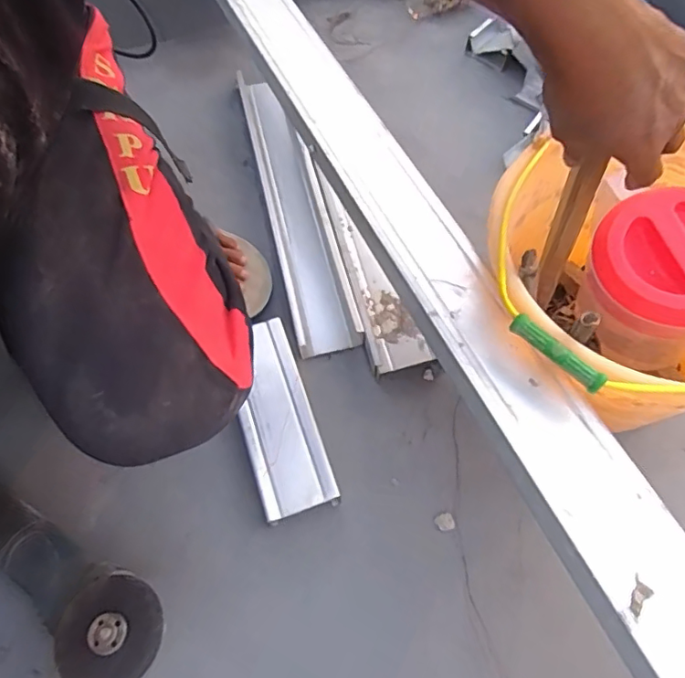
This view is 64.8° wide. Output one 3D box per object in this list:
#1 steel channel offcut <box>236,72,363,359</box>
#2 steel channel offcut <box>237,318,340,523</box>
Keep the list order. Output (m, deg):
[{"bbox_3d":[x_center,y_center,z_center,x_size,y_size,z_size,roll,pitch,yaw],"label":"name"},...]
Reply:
[{"bbox_3d":[-0.069,-0.193,0.738,0.076,0.035,0.473,-13,62,-5],"label":"steel channel offcut"},{"bbox_3d":[-0.072,0.083,0.585,0.075,0.037,0.216,-17,62,-9],"label":"steel channel offcut"}]

